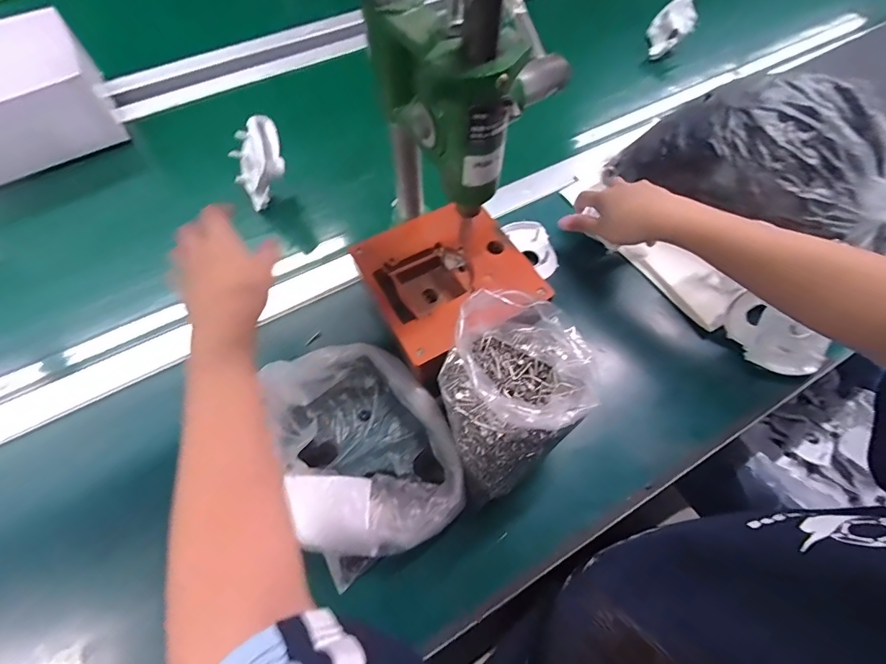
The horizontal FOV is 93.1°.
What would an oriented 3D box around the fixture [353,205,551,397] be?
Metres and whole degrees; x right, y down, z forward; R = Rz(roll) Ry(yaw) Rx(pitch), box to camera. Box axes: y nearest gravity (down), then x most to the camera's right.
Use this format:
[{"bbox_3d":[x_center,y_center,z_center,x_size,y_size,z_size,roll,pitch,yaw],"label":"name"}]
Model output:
[{"bbox_3d":[0.009,-0.044,0.426,0.150,0.060,0.163,-26,66,-14],"label":"fixture"}]

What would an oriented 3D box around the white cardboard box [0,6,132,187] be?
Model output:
[{"bbox_3d":[-0.592,-0.312,0.566,0.223,0.085,0.217,-29,65,-15],"label":"white cardboard box"}]

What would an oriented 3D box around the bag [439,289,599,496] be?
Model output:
[{"bbox_3d":[0.057,0.049,0.355,0.113,0.126,0.128,-21,63,-11],"label":"bag"}]

